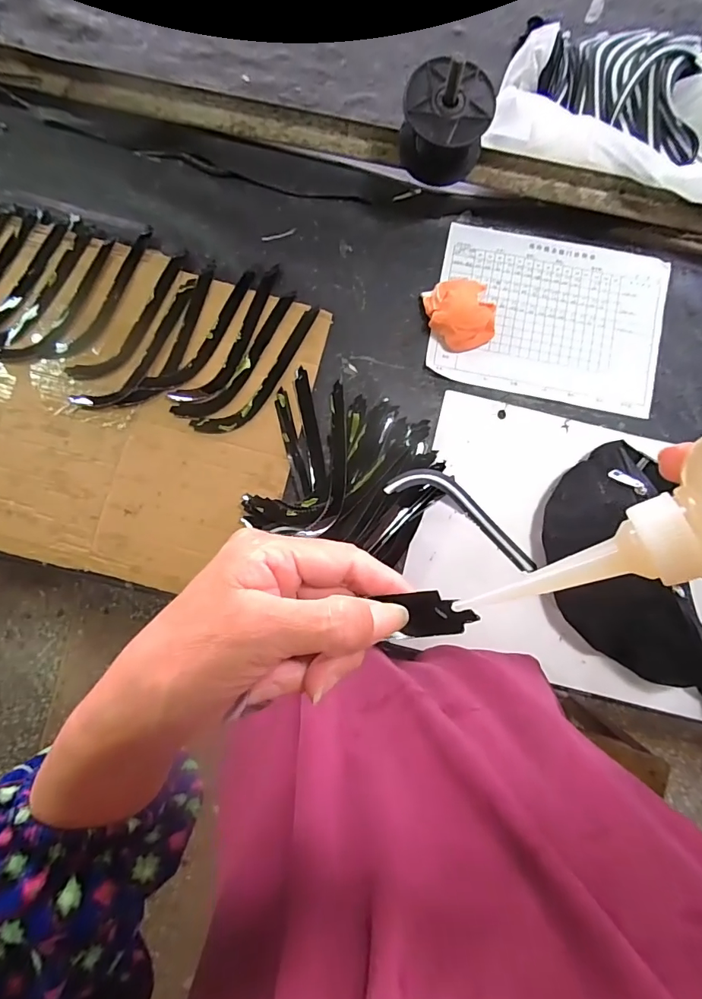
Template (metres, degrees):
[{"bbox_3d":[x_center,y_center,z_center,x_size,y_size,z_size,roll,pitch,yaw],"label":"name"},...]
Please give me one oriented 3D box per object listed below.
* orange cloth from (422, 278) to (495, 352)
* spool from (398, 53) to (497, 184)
[{"bbox_3d":[0.134,-0.231,0.556,0.075,0.053,0.085,-12,84,-2],"label":"orange cloth"},{"bbox_3d":[0.102,-0.408,0.499,0.095,0.093,0.084,11,86,1],"label":"spool"}]

